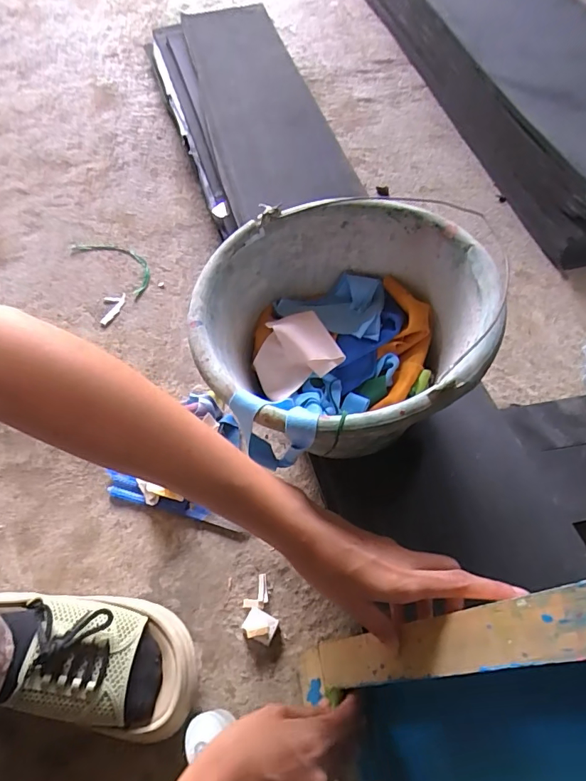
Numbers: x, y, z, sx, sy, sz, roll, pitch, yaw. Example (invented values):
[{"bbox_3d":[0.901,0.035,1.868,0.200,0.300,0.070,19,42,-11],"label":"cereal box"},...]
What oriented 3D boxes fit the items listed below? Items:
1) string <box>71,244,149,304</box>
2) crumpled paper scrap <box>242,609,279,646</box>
[{"bbox_3d":[-0.279,-0.205,0.716,0.168,0.004,0.066,35,65,20],"label":"string"},{"bbox_3d":[-0.032,0.231,0.443,0.030,0.017,0.024,20,61,13],"label":"crumpled paper scrap"}]

